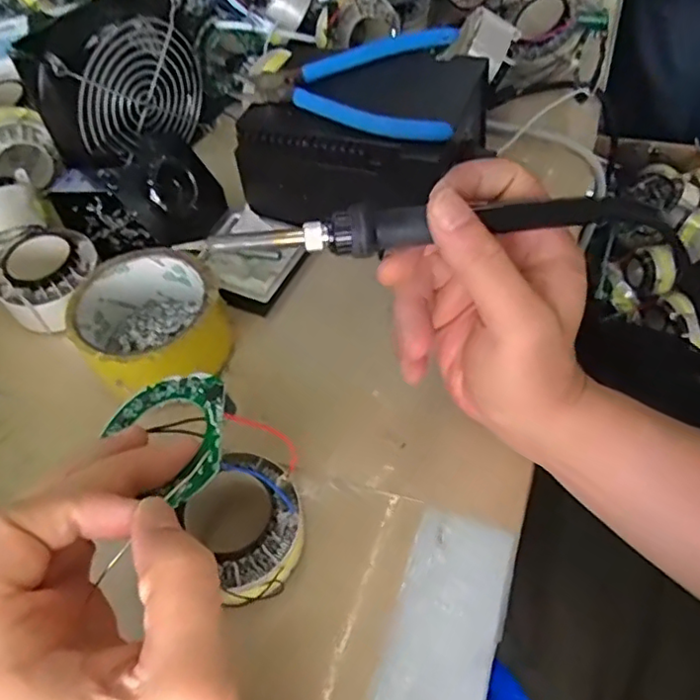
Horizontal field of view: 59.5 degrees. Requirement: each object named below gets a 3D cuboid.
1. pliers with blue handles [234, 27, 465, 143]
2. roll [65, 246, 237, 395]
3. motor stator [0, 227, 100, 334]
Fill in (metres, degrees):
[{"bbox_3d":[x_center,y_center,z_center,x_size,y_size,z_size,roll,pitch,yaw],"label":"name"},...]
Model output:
[{"bbox_3d":[0.000,-0.171,0.387,0.140,0.016,0.106,10,57,12],"label":"pliers with blue handles"},{"bbox_3d":[-0.116,-0.014,0.366,0.082,0.046,0.087,-25,56,-11],"label":"roll"},{"bbox_3d":[-0.195,-0.048,0.399,0.065,0.032,0.065,33,64,25],"label":"motor stator"}]

